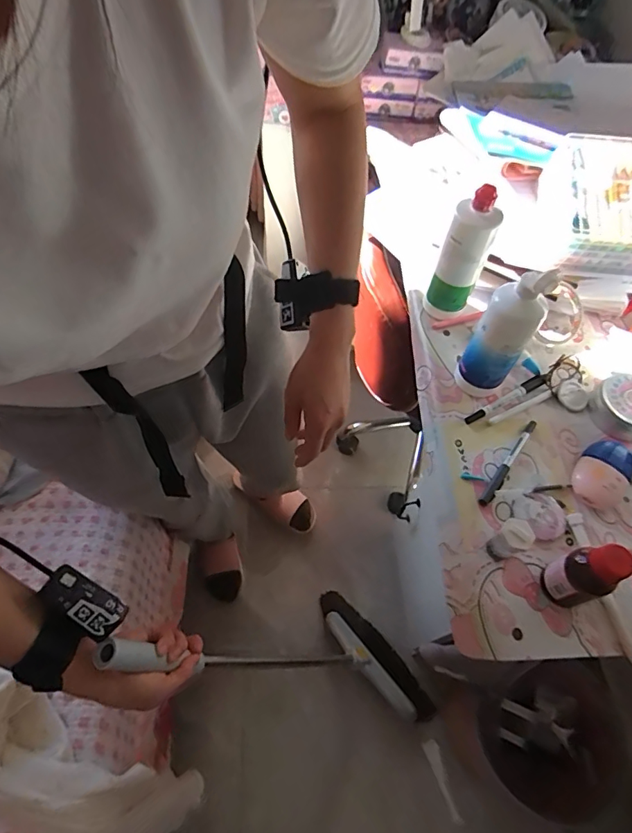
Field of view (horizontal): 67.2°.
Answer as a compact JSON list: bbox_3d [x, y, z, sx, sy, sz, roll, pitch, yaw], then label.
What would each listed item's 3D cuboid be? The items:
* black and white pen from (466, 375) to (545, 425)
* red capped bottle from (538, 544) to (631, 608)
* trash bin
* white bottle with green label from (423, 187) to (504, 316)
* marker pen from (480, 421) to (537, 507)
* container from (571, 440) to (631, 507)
[{"bbox_3d":[0.240,-0.022,0.601,0.124,0.009,0.016,-27,64,-18],"label":"black and white pen"},{"bbox_3d":[0.250,0.148,0.444,0.035,0.105,0.041,-14,61,-12],"label":"red capped bottle"},{"bbox_3d":[0.406,0.615,0.912,0.249,0.300,0.227,-10,60,-10],"label":"trash bin"},{"bbox_3d":[0.180,-0.190,0.597,0.052,0.185,0.043,21,60,9],"label":"white bottle with green label"},{"bbox_3d":[0.226,0.052,0.555,0.012,0.009,0.134,34,63,16],"label":"marker pen"},{"bbox_3d":[0.325,0.064,0.538,0.055,0.033,0.082,38,64,18],"label":"container"}]

